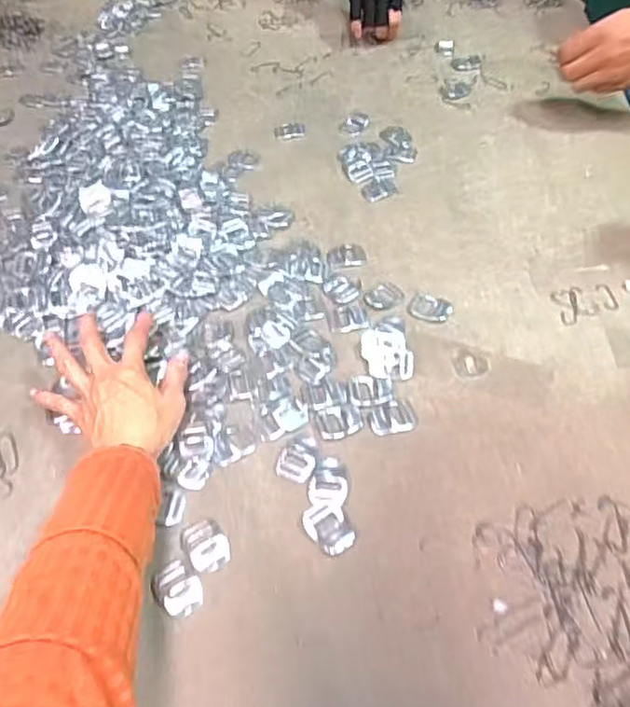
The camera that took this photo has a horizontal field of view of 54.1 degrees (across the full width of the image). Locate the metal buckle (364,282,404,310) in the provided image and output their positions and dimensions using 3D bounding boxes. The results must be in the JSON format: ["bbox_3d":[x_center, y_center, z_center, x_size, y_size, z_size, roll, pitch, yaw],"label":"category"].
[{"bbox_3d":[0.068,-0.056,0.603,0.036,0.004,0.032,-33,58,-22],"label":"metal buckle"}]

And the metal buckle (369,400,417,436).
[{"bbox_3d":[0.065,0.053,0.519,0.038,0.004,0.029,-10,52,-6],"label":"metal buckle"}]

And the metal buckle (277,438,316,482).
[{"bbox_3d":[-0.014,0.084,0.495,0.028,0.004,0.038,14,54,13],"label":"metal buckle"}]

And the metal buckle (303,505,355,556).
[{"bbox_3d":[0.010,0.130,0.459,0.030,0.004,0.039,-23,55,-16],"label":"metal buckle"}]

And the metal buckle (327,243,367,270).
[{"bbox_3d":[0.032,-0.100,0.638,0.040,0.006,0.033,-13,52,-8],"label":"metal buckle"}]

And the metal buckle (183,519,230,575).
[{"bbox_3d":[-0.080,0.140,0.456,0.030,0.004,0.039,-31,57,-21],"label":"metal buckle"}]

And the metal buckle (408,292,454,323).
[{"bbox_3d":[0.109,-0.043,0.589,0.039,0.007,0.028,25,57,20],"label":"metal buckle"}]

